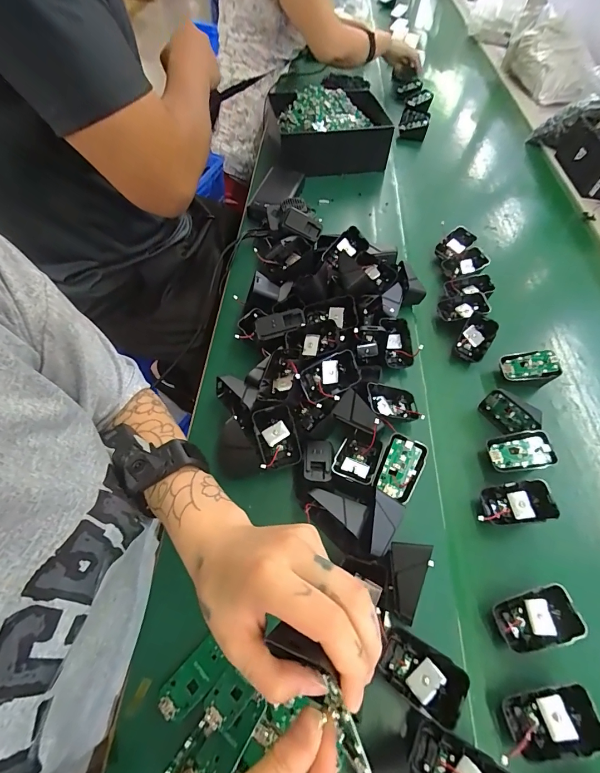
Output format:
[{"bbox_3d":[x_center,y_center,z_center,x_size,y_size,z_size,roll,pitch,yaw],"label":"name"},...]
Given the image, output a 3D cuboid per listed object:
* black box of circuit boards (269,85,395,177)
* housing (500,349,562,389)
[{"bbox_3d":[0.060,-0.557,0.799,0.227,0.095,0.230,-5,56,-8],"label":"black box of circuit boards"},{"bbox_3d":[0.312,-0.024,0.507,0.063,0.051,0.044,5,56,-1],"label":"housing"}]

